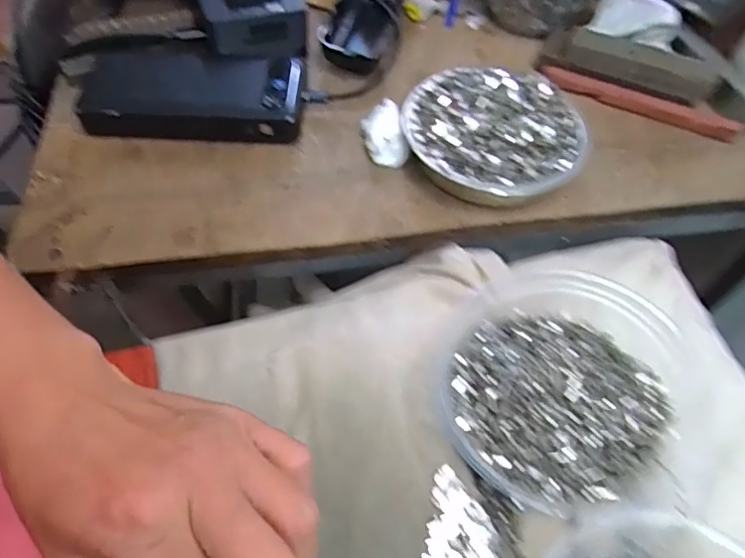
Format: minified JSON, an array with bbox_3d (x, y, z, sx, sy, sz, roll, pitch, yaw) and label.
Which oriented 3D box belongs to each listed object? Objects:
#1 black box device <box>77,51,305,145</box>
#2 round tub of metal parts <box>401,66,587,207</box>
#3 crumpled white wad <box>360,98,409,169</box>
[{"bbox_3d":[-0.134,-0.137,0.402,0.168,0.026,0.069,6,56,2],"label":"black box device"},{"bbox_3d":[0.082,-0.099,0.384,0.118,0.034,0.106,7,56,3],"label":"round tub of metal parts"},{"bbox_3d":[0.008,-0.101,0.386,0.025,0.026,0.043,-11,57,-9],"label":"crumpled white wad"}]

